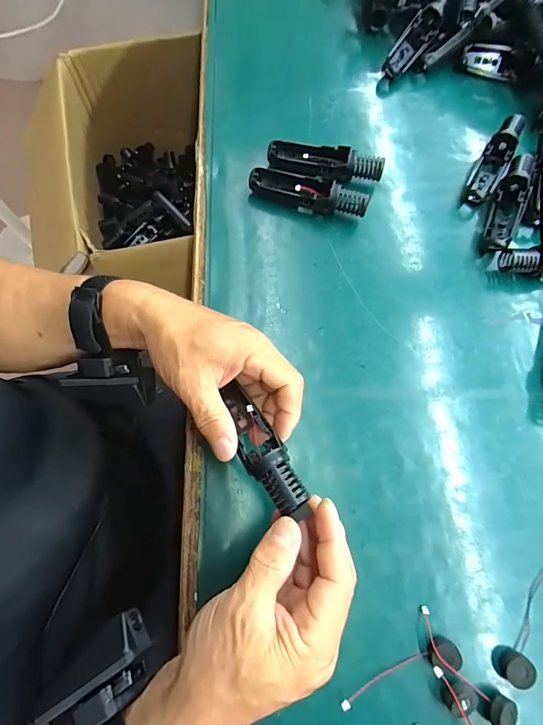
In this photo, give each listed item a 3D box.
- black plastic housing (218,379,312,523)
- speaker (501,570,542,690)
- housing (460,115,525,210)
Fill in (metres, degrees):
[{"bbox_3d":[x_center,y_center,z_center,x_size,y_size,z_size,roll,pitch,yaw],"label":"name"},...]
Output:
[{"bbox_3d":[-0.011,0.059,0.280,0.030,0.031,0.116,-25,50,-11],"label":"black plastic housing"},{"bbox_3d":[0.199,0.193,0.285,0.020,0.012,0.094,35,73,9],"label":"speaker"},{"bbox_3d":[0.247,-0.224,0.420,0.029,0.031,0.115,28,72,7],"label":"housing"}]

